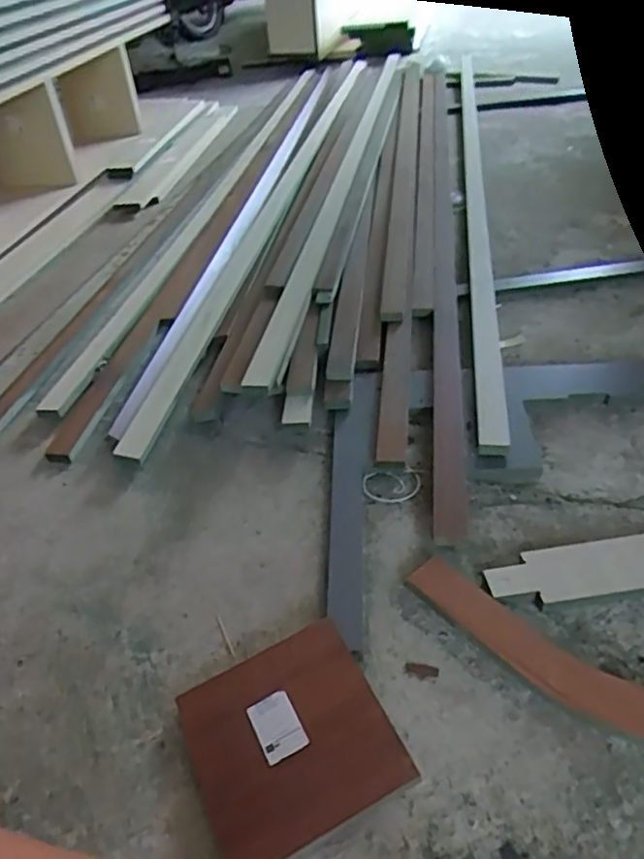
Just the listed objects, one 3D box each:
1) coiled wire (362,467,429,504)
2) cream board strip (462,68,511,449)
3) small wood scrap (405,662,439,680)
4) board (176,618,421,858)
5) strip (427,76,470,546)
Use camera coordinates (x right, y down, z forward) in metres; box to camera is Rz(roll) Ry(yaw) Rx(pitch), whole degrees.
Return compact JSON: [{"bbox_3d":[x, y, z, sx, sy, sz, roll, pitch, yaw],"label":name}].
[{"bbox_3d":[0.102,0.076,0.866,0.091,0.011,0.051,-10,41,-2],"label":"coiled wire"},{"bbox_3d":[0.338,-0.518,1.401,0.045,0.039,1.616,1,42,10],"label":"cream board strip"},{"bbox_3d":[0.104,0.252,0.667,0.035,0.004,0.015,4,46,11],"label":"small wood scrap"},{"bbox_3d":[-0.033,0.290,0.605,0.179,0.014,0.176,-27,45,-8],"label":"board"},{"bbox_3d":[0.249,-0.424,1.329,0.051,0.019,1.641,1,46,9],"label":"strip"}]

